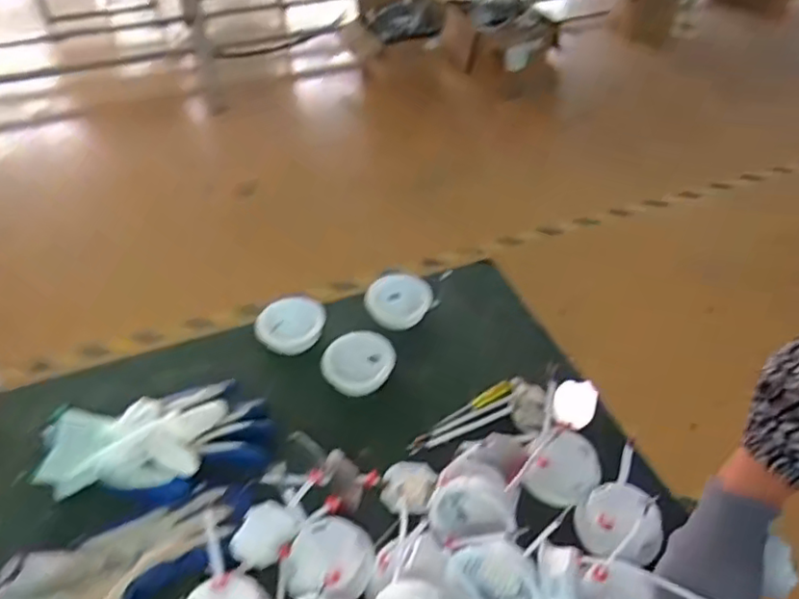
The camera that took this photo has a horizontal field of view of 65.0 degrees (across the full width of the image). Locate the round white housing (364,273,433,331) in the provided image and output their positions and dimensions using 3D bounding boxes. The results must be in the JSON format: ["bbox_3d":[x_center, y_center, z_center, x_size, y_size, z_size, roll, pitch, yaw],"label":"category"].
[{"bbox_3d":[-0.001,0.002,0.737,0.070,0.026,0.070,0,42,0],"label":"round white housing"}]

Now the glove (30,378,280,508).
[{"bbox_3d":[-0.224,0.134,0.588,0.201,0.029,0.104,-10,43,-11],"label":"glove"}]

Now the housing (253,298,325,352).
[{"bbox_3d":[-0.123,0.029,0.712,0.071,0.022,0.069,0,42,0],"label":"housing"}]

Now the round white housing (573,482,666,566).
[{"bbox_3d":[0.190,0.188,0.545,0.072,0.035,0.069,13,64,37],"label":"round white housing"}]

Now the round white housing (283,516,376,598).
[{"bbox_3d":[-0.056,0.212,0.512,0.068,0.022,0.066,0,42,0],"label":"round white housing"}]

